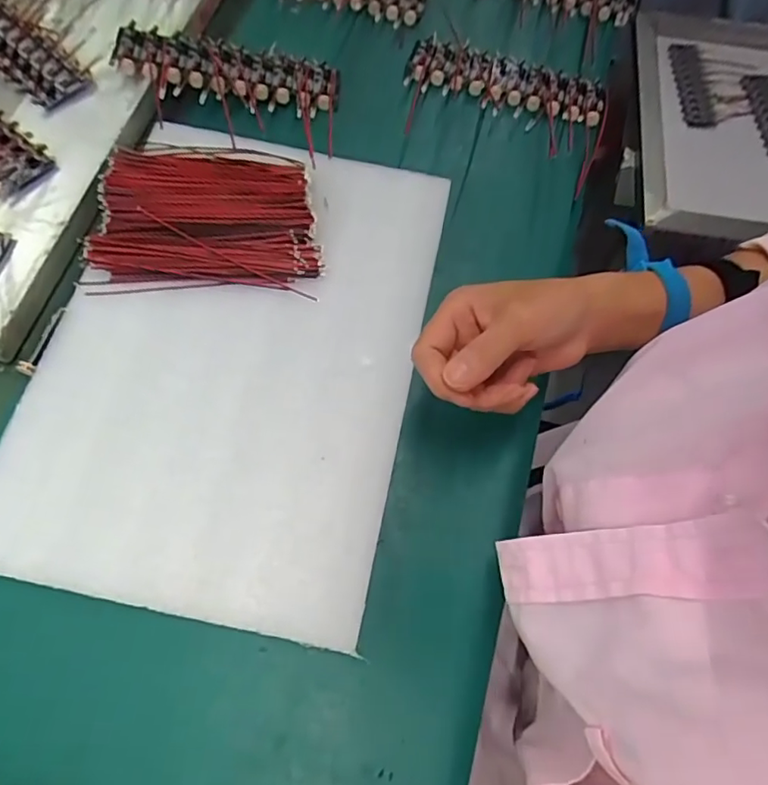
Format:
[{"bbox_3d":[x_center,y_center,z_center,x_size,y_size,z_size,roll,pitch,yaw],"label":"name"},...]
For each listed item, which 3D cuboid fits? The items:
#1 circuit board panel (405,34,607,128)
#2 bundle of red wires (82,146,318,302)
[{"bbox_3d":[0.095,-0.247,0.458,0.157,0.013,0.062,21,69,6],"label":"circuit board panel"},{"bbox_3d":[-0.116,-0.118,0.379,0.143,0.015,0.113,0,68,-2],"label":"bundle of red wires"}]

